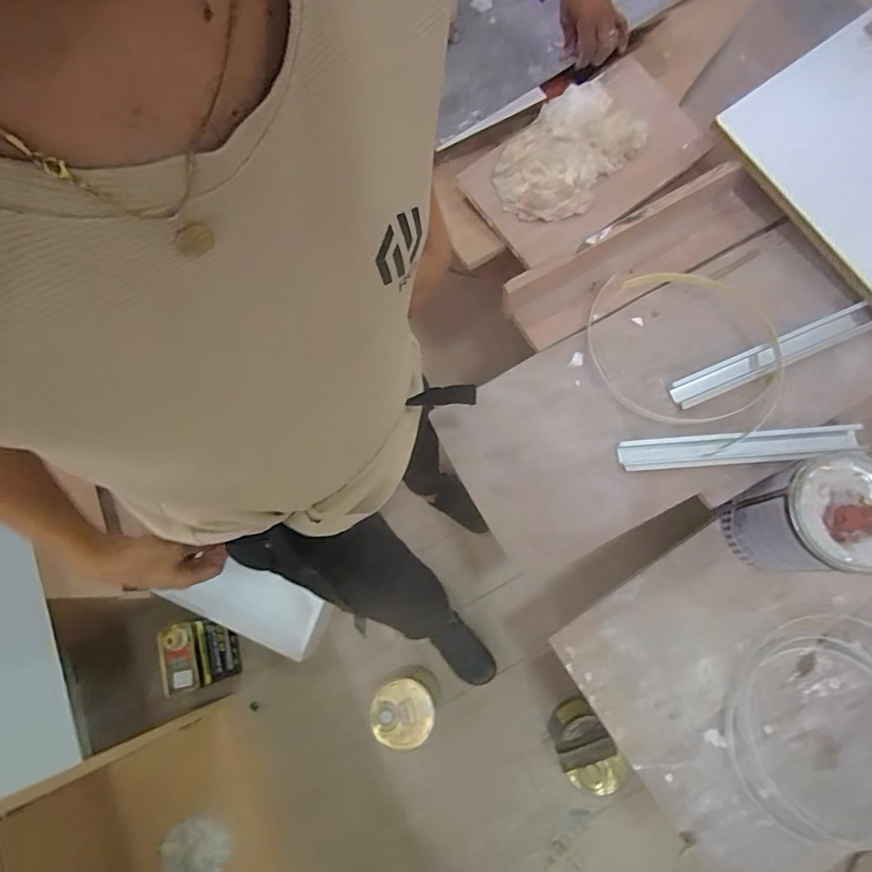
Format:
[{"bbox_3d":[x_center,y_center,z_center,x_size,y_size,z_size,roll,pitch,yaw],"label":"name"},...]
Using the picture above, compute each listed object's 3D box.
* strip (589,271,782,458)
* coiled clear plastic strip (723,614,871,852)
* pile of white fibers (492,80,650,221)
[{"bbox_3d":[0.385,-0.128,0.776,0.278,0.055,0.295,2,75,7],"label":"strip"},{"bbox_3d":[0.625,0.446,0.767,0.343,0.035,0.314,1,75,7],"label":"coiled clear plastic strip"},{"bbox_3d":[0.224,-0.488,0.870,0.178,0.043,0.267,42,83,15],"label":"pile of white fibers"}]

